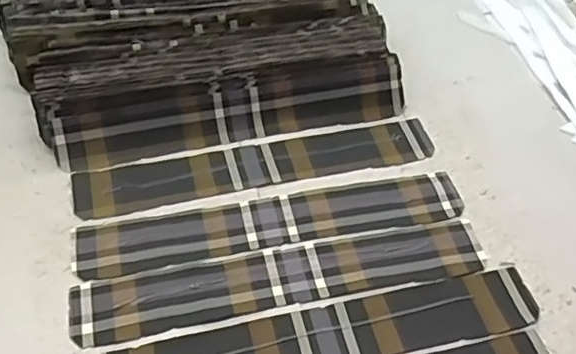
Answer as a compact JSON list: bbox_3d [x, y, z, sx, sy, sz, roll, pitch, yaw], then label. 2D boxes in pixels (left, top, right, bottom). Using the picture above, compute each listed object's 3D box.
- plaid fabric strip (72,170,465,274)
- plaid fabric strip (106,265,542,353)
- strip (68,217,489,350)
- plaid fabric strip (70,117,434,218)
[{"bbox_3d":[-0.007,0.028,0.396,0.258,0.004,0.040,-9,53,-12],"label":"plaid fabric strip"},{"bbox_3d":[0.027,0.092,0.346,0.258,0.004,0.041,-10,53,-12],"label":"plaid fabric strip"},{"bbox_3d":[0.002,0.061,0.370,0.259,0.004,0.040,-9,53,-12],"label":"strip"},{"bbox_3d":[-0.019,-0.010,0.426,0.255,0.004,0.041,-10,53,-13],"label":"plaid fabric strip"}]

